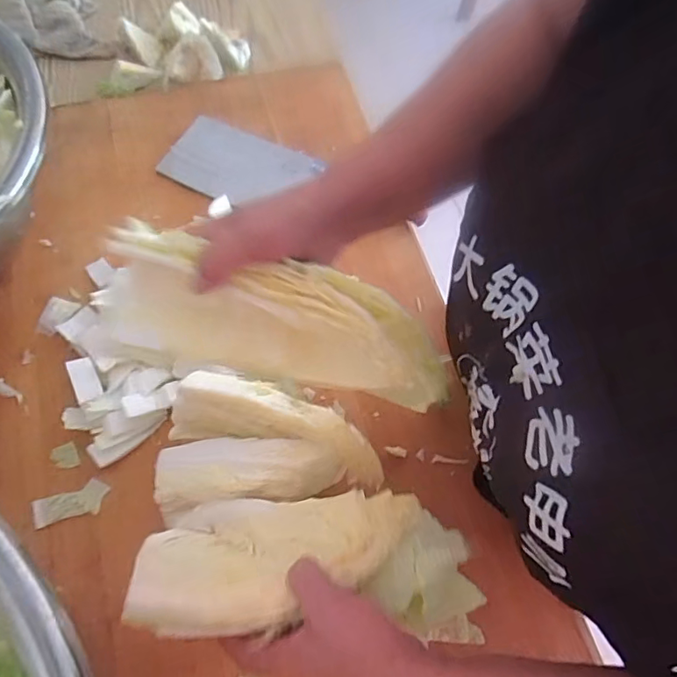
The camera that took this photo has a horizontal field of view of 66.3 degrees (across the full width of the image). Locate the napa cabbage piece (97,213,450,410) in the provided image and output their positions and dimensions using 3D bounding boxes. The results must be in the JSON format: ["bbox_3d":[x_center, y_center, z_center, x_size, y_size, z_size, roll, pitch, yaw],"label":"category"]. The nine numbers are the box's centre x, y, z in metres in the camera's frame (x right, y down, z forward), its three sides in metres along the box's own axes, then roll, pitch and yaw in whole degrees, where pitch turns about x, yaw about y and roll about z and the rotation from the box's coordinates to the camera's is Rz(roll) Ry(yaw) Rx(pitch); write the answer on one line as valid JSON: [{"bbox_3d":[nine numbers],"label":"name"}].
[{"bbox_3d":[-0.048,-0.016,0.328,0.231,0.066,0.068,13,65,10],"label":"napa cabbage piece"}]

